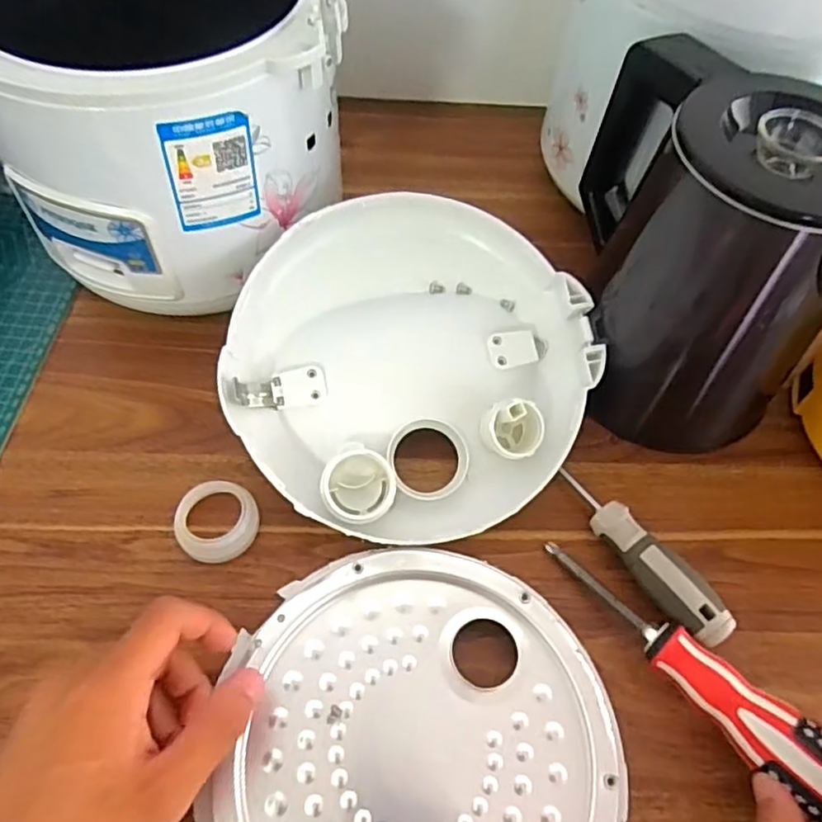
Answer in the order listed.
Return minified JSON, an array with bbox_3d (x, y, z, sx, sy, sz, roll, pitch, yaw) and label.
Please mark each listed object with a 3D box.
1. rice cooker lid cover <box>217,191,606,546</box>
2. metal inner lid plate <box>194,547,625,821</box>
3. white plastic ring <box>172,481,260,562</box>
[{"bbox_3d":[0.000,-0.028,0.381,0.206,0.037,0.200,11,76,-3],"label":"rice cooker lid cover"},{"bbox_3d":[0.006,0.163,0.297,0.182,0.016,0.184,2,58,-3],"label":"metal inner lid plate"},{"bbox_3d":[-0.109,0.062,0.358,0.042,0.020,0.042,2,58,-3],"label":"white plastic ring"}]

